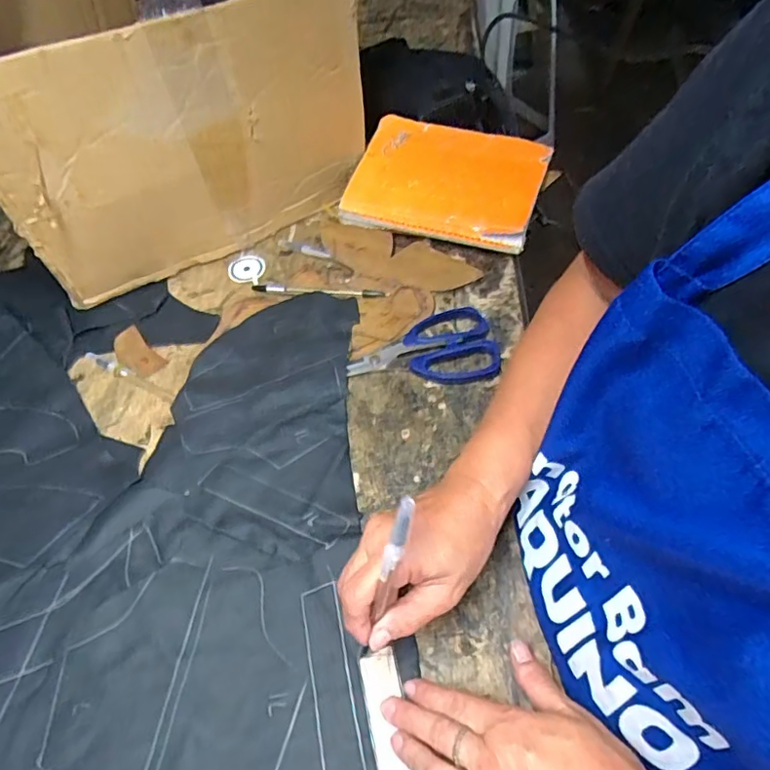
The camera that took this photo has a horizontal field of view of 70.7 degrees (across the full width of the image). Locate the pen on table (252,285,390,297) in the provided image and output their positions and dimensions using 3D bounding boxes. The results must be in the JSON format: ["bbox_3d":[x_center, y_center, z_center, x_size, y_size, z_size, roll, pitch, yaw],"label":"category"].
[{"bbox_3d":[-0.066,-0.096,0.553,0.140,0.004,0.010,6,56,8],"label":"pen on table"}]

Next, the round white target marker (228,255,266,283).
[{"bbox_3d":[-0.152,-0.127,0.595,0.041,0.007,0.035,-16,56,-7],"label":"round white target marker"}]

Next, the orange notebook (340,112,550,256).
[{"bbox_3d":[0.066,-0.225,0.593,0.198,0.020,0.143,14,70,15],"label":"orange notebook"}]

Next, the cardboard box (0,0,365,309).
[{"bbox_3d":[-0.256,-0.332,0.593,0.380,0.239,0.389,-34,60,-18],"label":"cardboard box"}]

